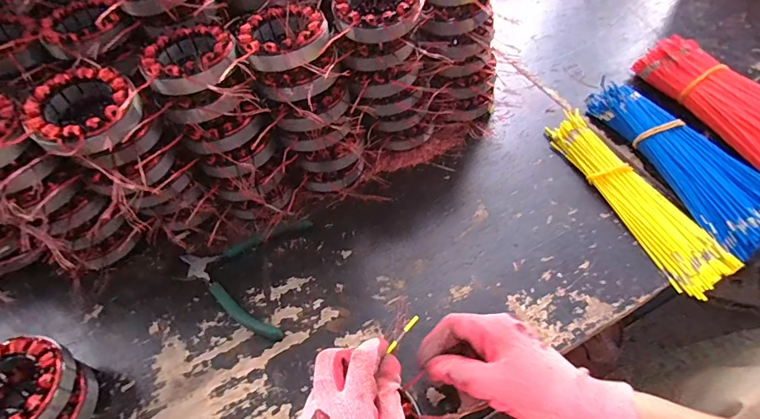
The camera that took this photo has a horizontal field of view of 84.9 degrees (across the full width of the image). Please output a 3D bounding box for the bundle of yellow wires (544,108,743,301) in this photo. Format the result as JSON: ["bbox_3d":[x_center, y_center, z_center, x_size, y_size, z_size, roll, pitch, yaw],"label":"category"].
[{"bbox_3d":[0.280,-0.019,0.467,0.060,0.025,0.243,-19,56,-9],"label":"bundle of yellow wires"}]

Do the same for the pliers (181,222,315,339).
[{"bbox_3d":[-0.152,0.062,0.441,0.130,0.013,0.135,4,55,7],"label":"pliers"}]

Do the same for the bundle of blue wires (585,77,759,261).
[{"bbox_3d":[0.352,-0.061,0.482,0.096,0.042,0.251,-17,56,-8],"label":"bundle of blue wires"}]

